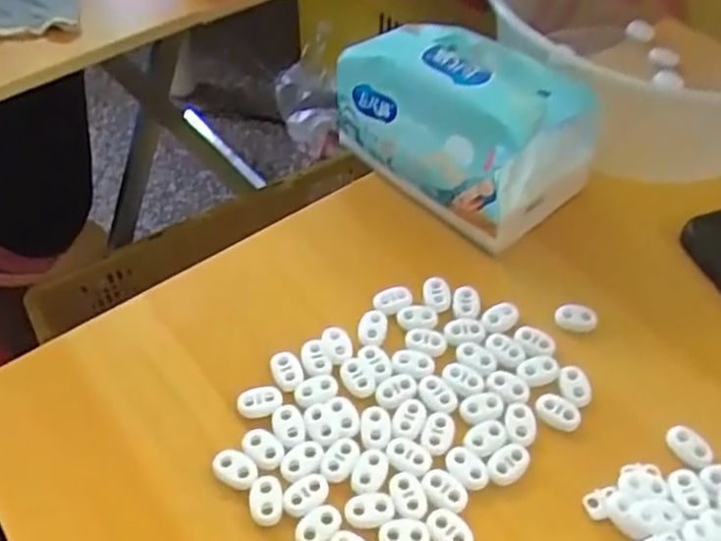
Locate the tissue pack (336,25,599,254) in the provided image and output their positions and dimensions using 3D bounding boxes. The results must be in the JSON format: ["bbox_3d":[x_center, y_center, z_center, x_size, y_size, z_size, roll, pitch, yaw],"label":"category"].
[{"bbox_3d":[0.063,-0.094,0.435,0.097,0.083,0.139,-30,57,-23],"label":"tissue pack"}]

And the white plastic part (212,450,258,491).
[{"bbox_3d":[-0.059,0.093,0.332,0.023,0.004,0.015,25,55,19],"label":"white plastic part"}]

